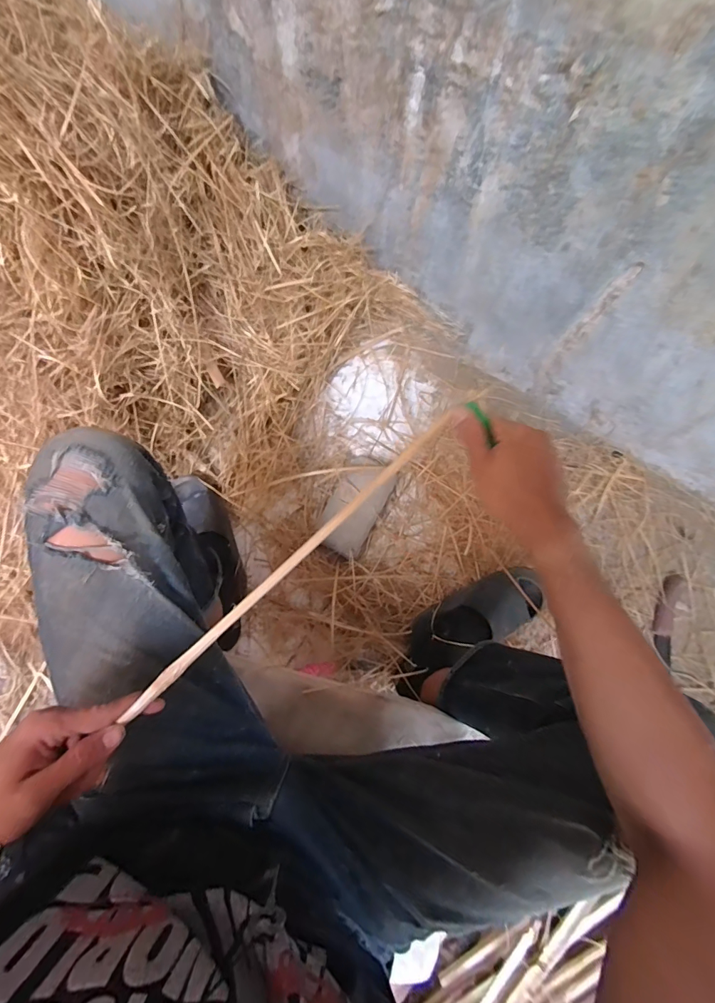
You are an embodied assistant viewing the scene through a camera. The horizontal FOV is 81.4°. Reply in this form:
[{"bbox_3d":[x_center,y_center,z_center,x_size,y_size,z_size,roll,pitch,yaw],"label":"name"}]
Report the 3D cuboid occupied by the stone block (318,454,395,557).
[{"bbox_3d":[-0.007,0.012,0.877,0.110,0.056,0.204,28,75,6],"label":"stone block"}]

